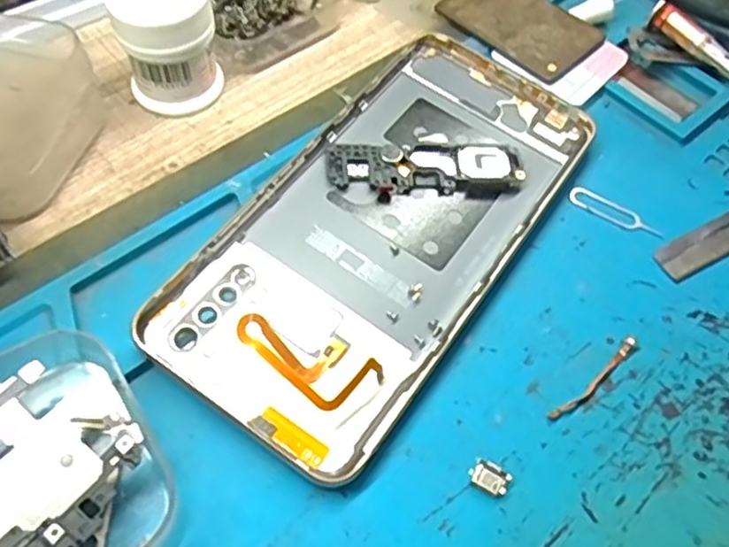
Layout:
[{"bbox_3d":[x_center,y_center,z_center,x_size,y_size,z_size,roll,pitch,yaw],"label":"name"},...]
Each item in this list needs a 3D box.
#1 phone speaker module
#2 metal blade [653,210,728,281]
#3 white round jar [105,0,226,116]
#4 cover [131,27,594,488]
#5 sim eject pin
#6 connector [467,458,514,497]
[{"bbox_3d":[0.021,-0.036,0.234,0.066,0.006,0.019,-5,57,-6],"label":"phone speaker module"},{"bbox_3d":[0.121,-0.014,0.231,0.056,0.004,0.013,-25,61,-18],"label":"metal blade"},{"bbox_3d":[-0.071,-0.085,0.251,0.033,0.042,0.033,1,57,-2],"label":"white round jar"},{"bbox_3d":[0.009,-0.018,0.223,0.075,0.015,0.159,31,60,16],"label":"cover"},{"bbox_3d":[0.085,-0.021,0.236,0.033,0.004,0.008,29,67,16],"label":"sim eject pin"},{"bbox_3d":[0.033,0.054,0.183,0.010,0.004,0.008,35,62,19],"label":"connector"}]

